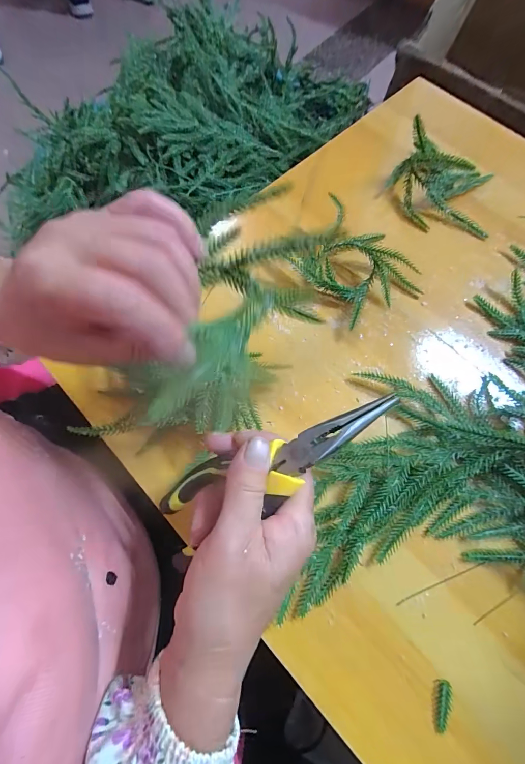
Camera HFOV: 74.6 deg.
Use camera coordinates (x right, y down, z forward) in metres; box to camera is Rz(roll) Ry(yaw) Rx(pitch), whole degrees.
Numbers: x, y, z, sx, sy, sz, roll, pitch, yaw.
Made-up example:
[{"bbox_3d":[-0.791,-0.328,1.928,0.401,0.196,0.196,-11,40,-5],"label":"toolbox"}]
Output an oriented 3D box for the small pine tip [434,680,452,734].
[{"bbox_3d":[0.126,0.227,0.240,0.010,0.005,0.031,8,71,3],"label":"small pine tip"}]

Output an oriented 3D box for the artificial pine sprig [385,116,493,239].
[{"bbox_3d":[0.199,-0.217,0.366,0.113,0.054,0.087,19,72,7],"label":"artificial pine sprig"}]

